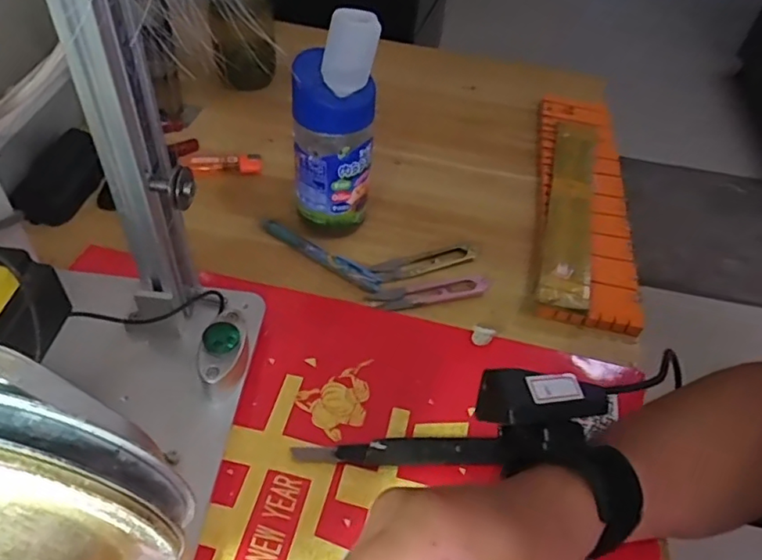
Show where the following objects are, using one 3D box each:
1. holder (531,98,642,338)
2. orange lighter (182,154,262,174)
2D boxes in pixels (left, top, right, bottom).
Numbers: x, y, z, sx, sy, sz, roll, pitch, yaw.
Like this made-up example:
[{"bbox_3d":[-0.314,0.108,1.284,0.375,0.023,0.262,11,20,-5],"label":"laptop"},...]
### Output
[{"bbox_3d":[0.201,-0.090,0.569,0.084,0.018,0.325,12,47,7],"label":"holder"},{"bbox_3d":[-0.156,-0.114,0.563,0.074,0.012,0.022,-5,47,-9],"label":"orange lighter"}]

